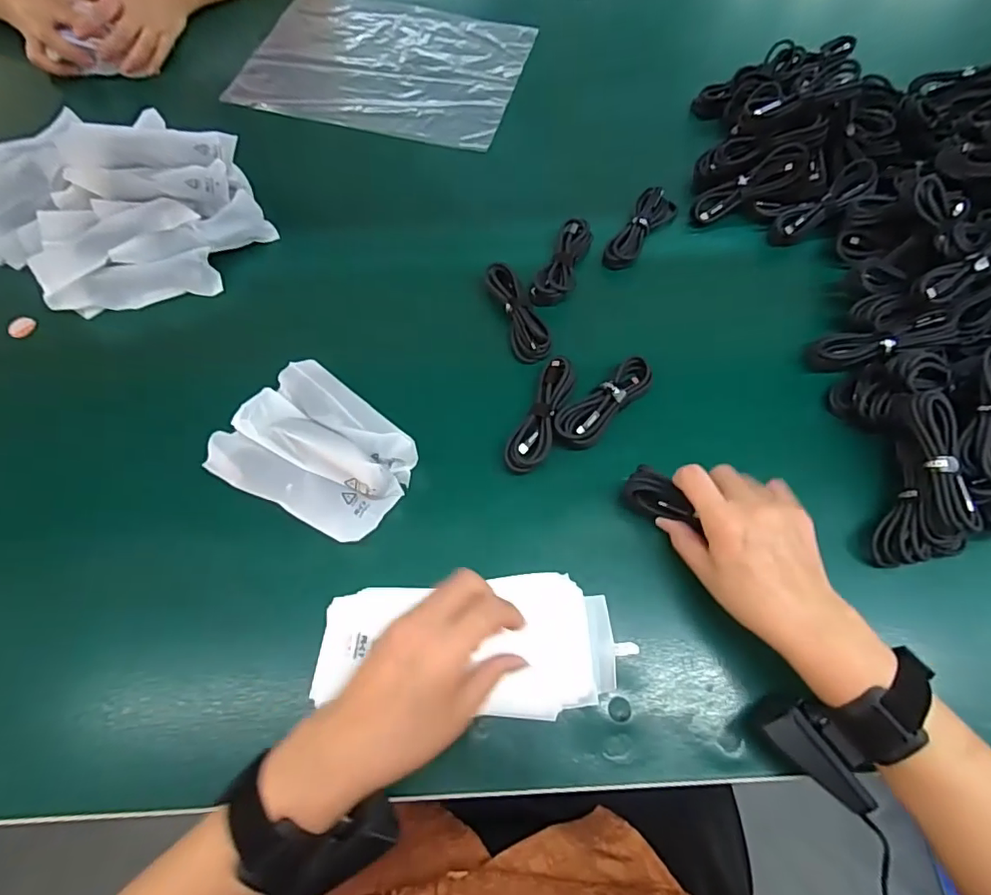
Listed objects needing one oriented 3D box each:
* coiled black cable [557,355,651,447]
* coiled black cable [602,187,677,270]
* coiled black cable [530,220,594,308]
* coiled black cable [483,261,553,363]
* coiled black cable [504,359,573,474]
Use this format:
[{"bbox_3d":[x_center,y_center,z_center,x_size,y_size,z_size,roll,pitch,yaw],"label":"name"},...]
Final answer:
[{"bbox_3d":[0.095,-0.042,0.458,0.038,0.017,0.108,40,73,19],"label":"coiled black cable"},{"bbox_3d":[0.150,-0.228,0.551,0.034,0.026,0.112,32,71,16],"label":"coiled black cable"},{"bbox_3d":[0.070,-0.186,0.529,0.034,0.021,0.106,21,68,12],"label":"coiled black cable"},{"bbox_3d":[0.021,-0.130,0.502,0.033,0.024,0.104,-20,66,-6],"label":"coiled black cable"},{"bbox_3d":[0.041,-0.030,0.450,0.032,0.010,0.111,21,68,12],"label":"coiled black cable"}]

